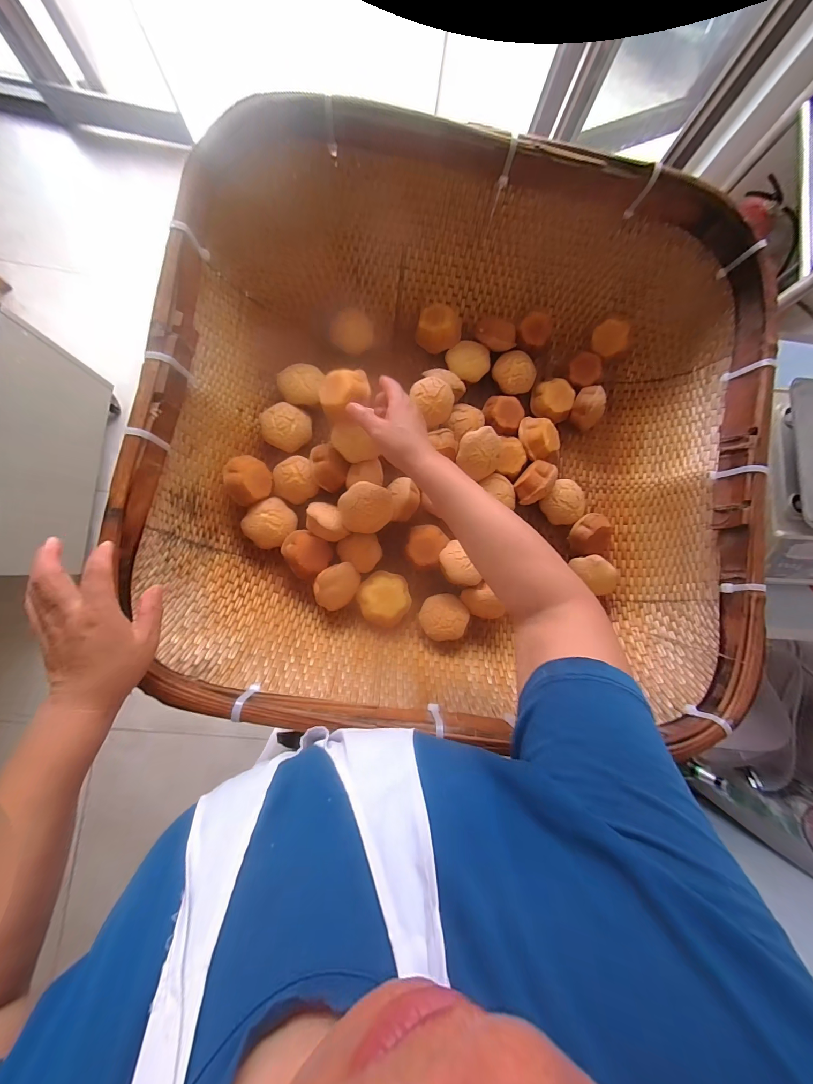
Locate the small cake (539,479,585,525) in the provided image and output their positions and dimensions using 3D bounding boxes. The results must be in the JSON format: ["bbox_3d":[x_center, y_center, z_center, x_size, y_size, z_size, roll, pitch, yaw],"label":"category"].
[{"bbox_3d":[0.259,-0.065,0.595,0.074,0.045,0.071,39,83,-1],"label":"small cake"}]

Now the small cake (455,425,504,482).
[{"bbox_3d":[0.113,-0.134,0.542,0.072,0.042,0.066,-38,90,-7],"label":"small cake"}]

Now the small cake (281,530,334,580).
[{"bbox_3d":[-0.150,0.018,0.538,0.070,0.049,0.069,45,83,-1],"label":"small cake"}]

